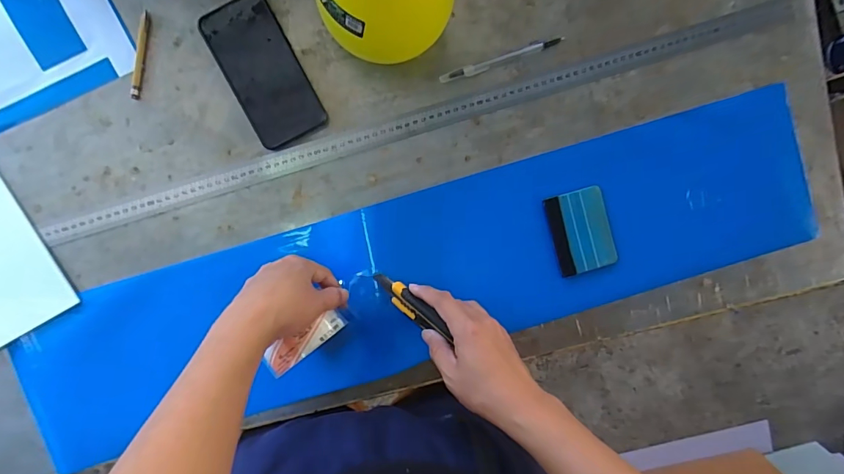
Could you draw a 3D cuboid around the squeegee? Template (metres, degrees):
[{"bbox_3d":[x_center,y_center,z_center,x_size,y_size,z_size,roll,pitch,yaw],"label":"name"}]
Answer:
[{"bbox_3d":[0.193,-0.007,0.546,0.072,0.005,0.097,-16,94,-2],"label":"squeegee"}]

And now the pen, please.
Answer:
[{"bbox_3d":[0.094,-0.209,0.531,0.151,0.006,0.012,-20,94,-2],"label":"pen"}]

